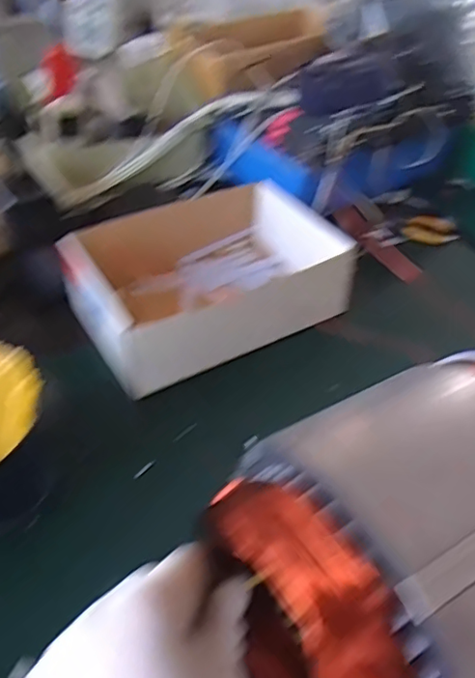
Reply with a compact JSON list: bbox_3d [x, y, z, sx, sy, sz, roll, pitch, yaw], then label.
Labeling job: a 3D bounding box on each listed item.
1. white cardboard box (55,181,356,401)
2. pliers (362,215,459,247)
[{"bbox_3d":[-0.030,-0.062,0.569,0.246,0.082,0.190,-23,51,-23],"label":"white cardboard box"},{"bbox_3d":[0.221,-0.138,0.708,0.117,0.008,0.046,-8,46,-10],"label":"pliers"}]

